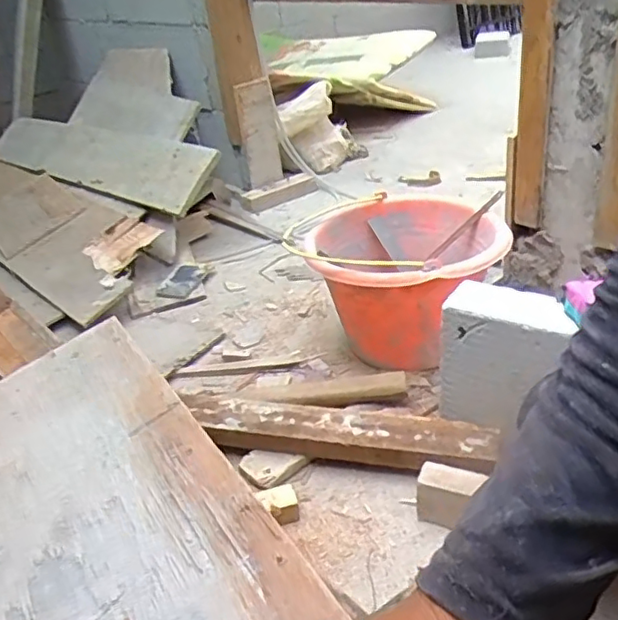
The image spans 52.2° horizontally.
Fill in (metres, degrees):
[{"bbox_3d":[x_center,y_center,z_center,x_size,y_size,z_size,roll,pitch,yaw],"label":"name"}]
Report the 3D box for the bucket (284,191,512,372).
[{"bbox_3d":[0.141,-0.038,0.991,0.288,0.203,0.288,-2,31,8],"label":"bucket"}]

